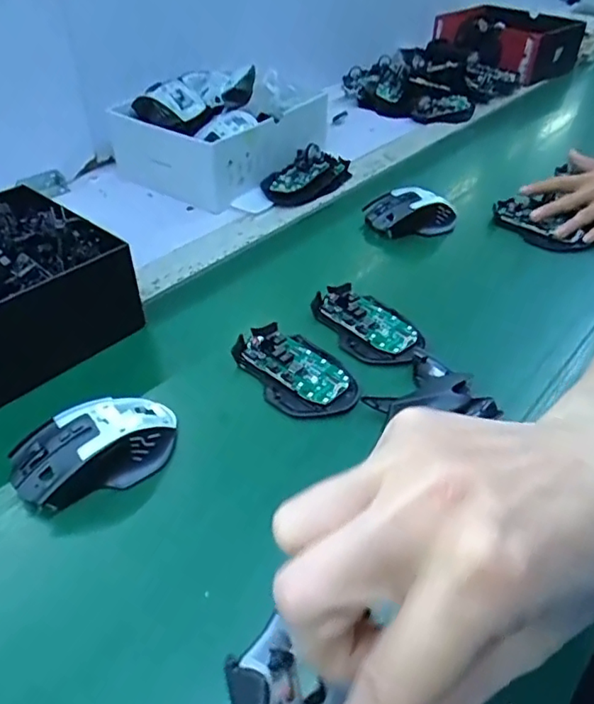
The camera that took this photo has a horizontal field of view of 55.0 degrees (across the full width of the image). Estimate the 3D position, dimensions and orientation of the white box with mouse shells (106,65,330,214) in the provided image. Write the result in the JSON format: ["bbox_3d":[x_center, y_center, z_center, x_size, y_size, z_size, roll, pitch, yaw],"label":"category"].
[{"bbox_3d":[-0.098,-0.316,0.788,0.198,0.110,0.261,25,46,25],"label":"white box with mouse shells"}]

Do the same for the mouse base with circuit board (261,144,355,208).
[{"bbox_3d":[0.013,-0.240,0.756,0.080,0.038,0.147,23,45,23],"label":"mouse base with circuit board"}]

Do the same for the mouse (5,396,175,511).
[{"bbox_3d":[-0.142,0.067,0.405,0.116,0.037,0.067,-23,46,-25],"label":"mouse"}]

